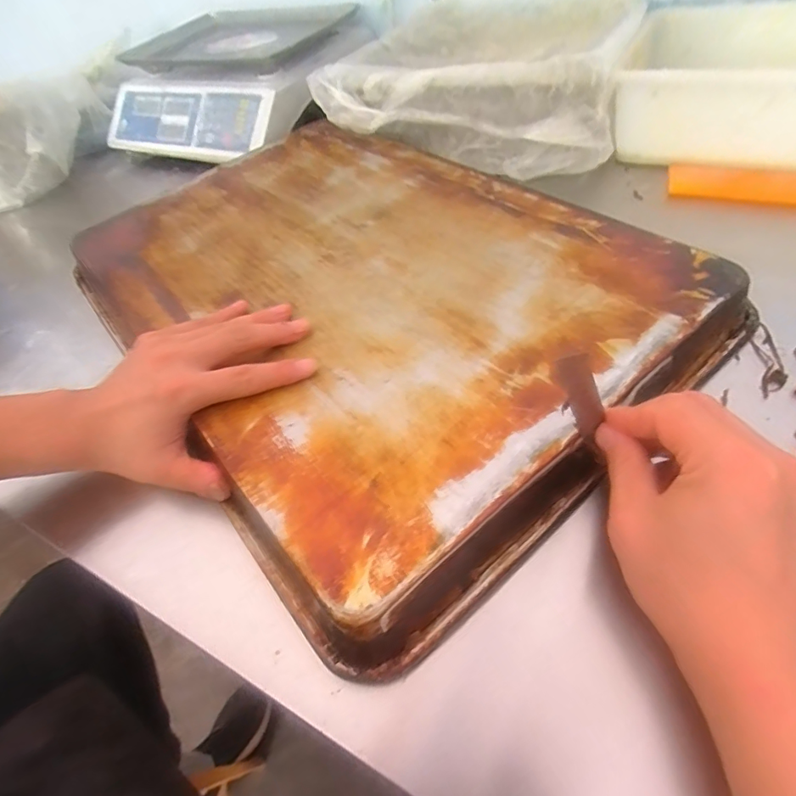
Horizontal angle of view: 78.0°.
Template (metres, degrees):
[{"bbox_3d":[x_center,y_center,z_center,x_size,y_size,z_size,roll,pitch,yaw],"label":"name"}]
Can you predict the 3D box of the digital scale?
[{"bbox_3d":[-0.263,-0.499,0.780,0.392,0.116,0.319,15,51,18],"label":"digital scale"}]

